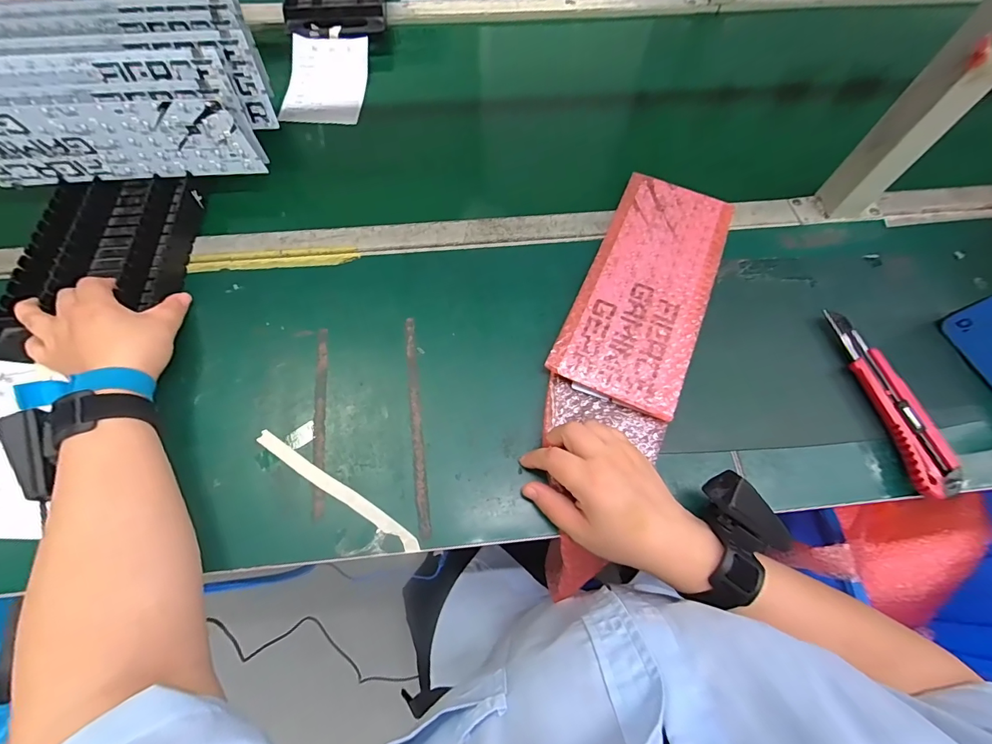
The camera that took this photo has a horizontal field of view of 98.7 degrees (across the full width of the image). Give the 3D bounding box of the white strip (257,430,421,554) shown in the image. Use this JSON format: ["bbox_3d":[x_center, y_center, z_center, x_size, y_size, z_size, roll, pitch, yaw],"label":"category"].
[{"bbox_3d":[-0.136,0.100,0.362,0.170,0.004,0.014,32,65,11],"label":"white strip"}]

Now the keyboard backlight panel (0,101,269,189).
[{"bbox_3d":[-0.386,-0.223,0.422,0.268,0.090,0.009,-5,74,-6],"label":"keyboard backlight panel"}]

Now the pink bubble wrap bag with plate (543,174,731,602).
[{"bbox_3d":[0.148,-0.075,0.432,0.122,0.014,0.308,22,70,11],"label":"pink bubble wrap bag with plate"}]

